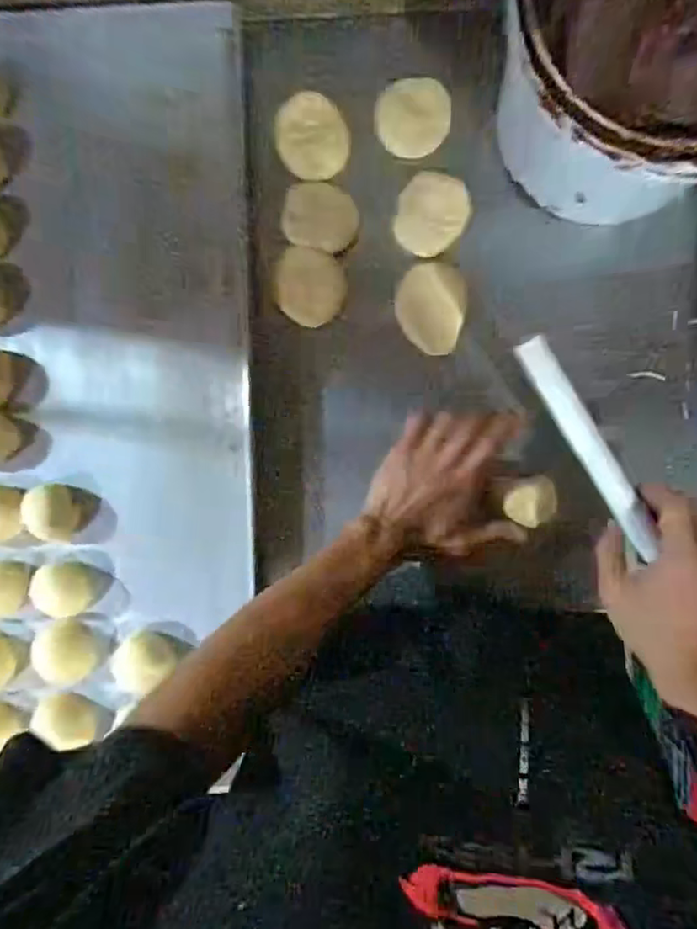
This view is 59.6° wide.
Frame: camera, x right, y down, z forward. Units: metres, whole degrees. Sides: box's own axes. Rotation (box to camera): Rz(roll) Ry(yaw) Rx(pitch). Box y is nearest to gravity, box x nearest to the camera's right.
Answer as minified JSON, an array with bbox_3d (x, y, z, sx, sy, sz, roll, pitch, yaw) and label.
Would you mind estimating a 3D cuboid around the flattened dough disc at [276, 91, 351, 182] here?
[{"bbox_3d":[-0.033,-0.302,0.557,0.062,0.009,0.072,-28,89,4],"label":"flattened dough disc"}]

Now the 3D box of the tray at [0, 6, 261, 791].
[{"bbox_3d":[-0.318,-0.060,0.571,0.462,0.035,0.694,-2,91,4],"label":"tray"}]

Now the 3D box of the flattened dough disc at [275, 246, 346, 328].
[{"bbox_3d":[-0.034,-0.163,0.560,0.060,0.010,0.066,0,91,3],"label":"flattened dough disc"}]

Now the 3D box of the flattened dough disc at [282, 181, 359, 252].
[{"bbox_3d":[-0.025,-0.227,0.559,0.066,0.015,0.059,7,91,3],"label":"flattened dough disc"}]

